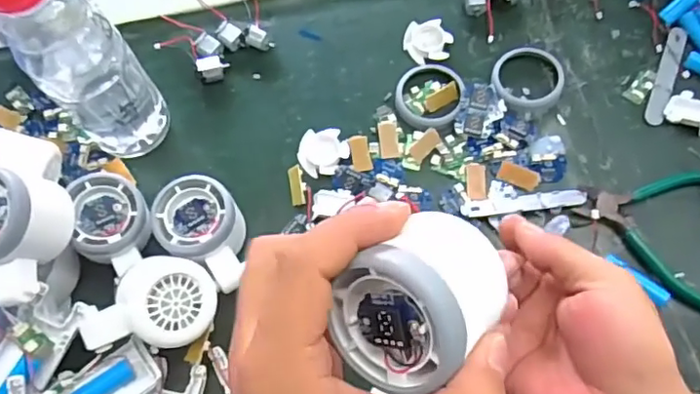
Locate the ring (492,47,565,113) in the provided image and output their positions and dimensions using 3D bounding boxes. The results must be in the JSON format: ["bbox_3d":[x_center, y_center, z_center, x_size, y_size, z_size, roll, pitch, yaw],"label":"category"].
[{"bbox_3d":[0.149,-0.099,0.487,0.058,0.012,0.056,-1,69,3],"label":"ring"}]

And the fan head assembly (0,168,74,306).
[{"bbox_3d":[-0.218,0.026,0.368,0.060,0.047,0.076,-6,69,1],"label":"fan head assembly"}]

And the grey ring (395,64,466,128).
[{"bbox_3d":[0.067,-0.086,0.487,0.057,0.009,0.059,-1,69,3],"label":"grey ring"}]

